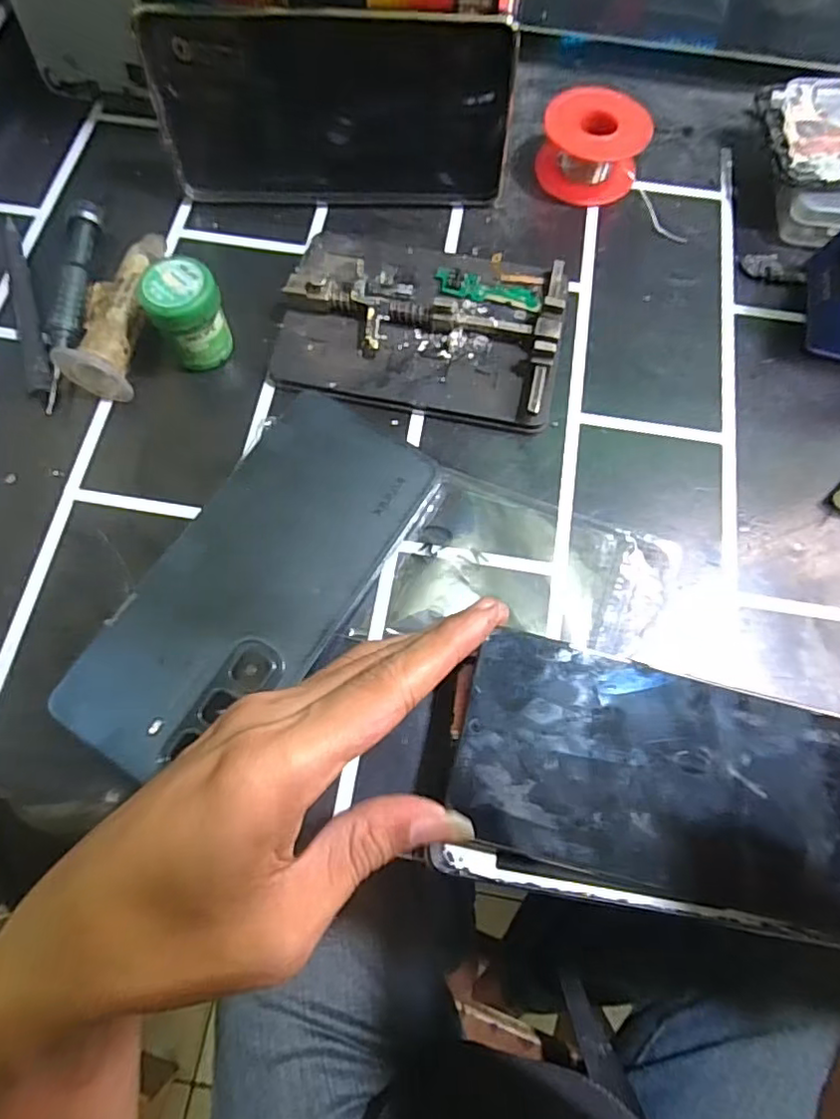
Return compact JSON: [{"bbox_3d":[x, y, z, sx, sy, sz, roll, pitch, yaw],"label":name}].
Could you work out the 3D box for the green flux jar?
[{"bbox_3d":[-0.102,-0.107,0.270,0.031,0.041,0.028,-31,73,-12],"label":"green flux jar"}]

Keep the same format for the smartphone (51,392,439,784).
[{"bbox_3d":[-0.066,0.006,0.242,0.075,0.006,0.162,36,73,11],"label":"smartphone"}]

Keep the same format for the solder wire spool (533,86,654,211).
[{"bbox_3d":[0.090,-0.216,0.320,0.052,0.030,0.052,0,70,-1],"label":"solder wire spool"}]

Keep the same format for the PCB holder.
[{"bbox_3d":[0.001,-0.112,0.284,0.126,0.022,0.091,10,70,3],"label":"PCB holder"}]

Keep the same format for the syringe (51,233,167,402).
[{"bbox_3d":[-0.142,-0.118,0.281,0.031,0.025,0.086,1,70,-1],"label":"syringe"}]

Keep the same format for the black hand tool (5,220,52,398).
[{"bbox_3d":[-0.189,-0.122,0.289,0.012,0.011,0.107,-20,71,-8],"label":"black hand tool"}]

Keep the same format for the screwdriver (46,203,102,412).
[{"bbox_3d":[-0.164,-0.120,0.286,0.014,0.016,0.111,-2,70,-2],"label":"screwdriver"}]

